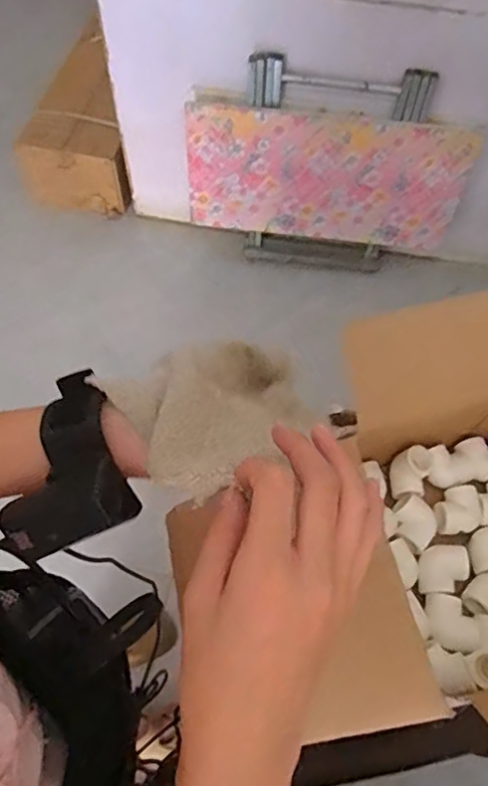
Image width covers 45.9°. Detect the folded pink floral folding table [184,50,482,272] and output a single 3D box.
[{"bbox_3d":[0.200,-0.540,1.490,0.694,0.524,0.087,8,62,3],"label":"folded pink floral folding table"}]

